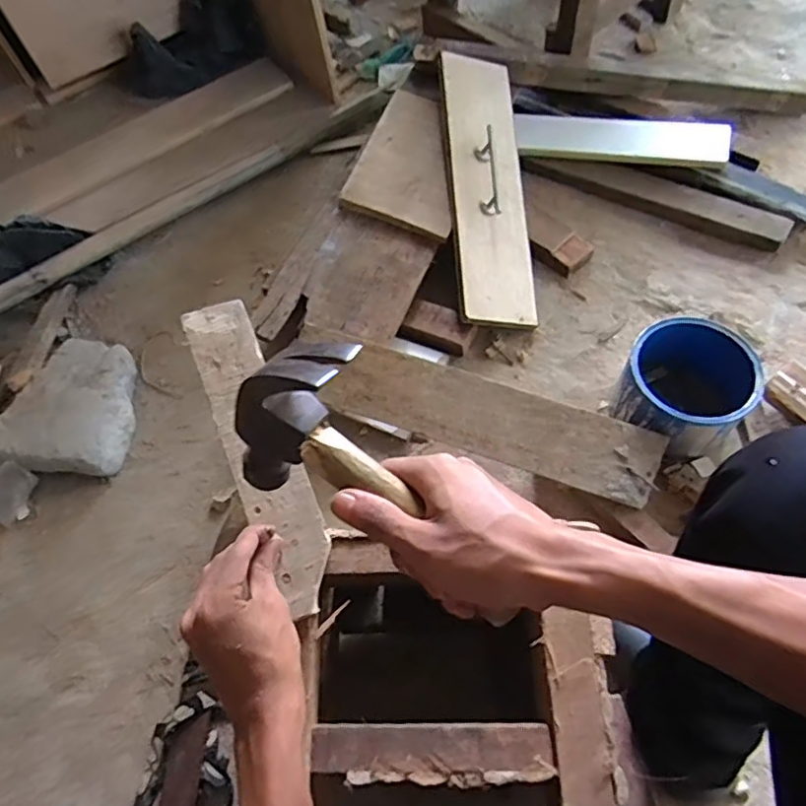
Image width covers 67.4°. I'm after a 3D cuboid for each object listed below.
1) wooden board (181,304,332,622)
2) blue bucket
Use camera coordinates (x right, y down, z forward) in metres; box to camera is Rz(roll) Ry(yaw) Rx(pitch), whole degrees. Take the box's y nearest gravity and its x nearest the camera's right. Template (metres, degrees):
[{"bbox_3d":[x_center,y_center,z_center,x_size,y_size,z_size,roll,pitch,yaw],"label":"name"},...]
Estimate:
[{"bbox_3d":[-0.121,0.034,0.515,0.056,0.015,0.284,-23,70,-8],"label":"wooden board"},{"bbox_3d":[0.364,-0.011,0.800,0.149,0.129,0.159,-2,61,4],"label":"blue bucket"}]

